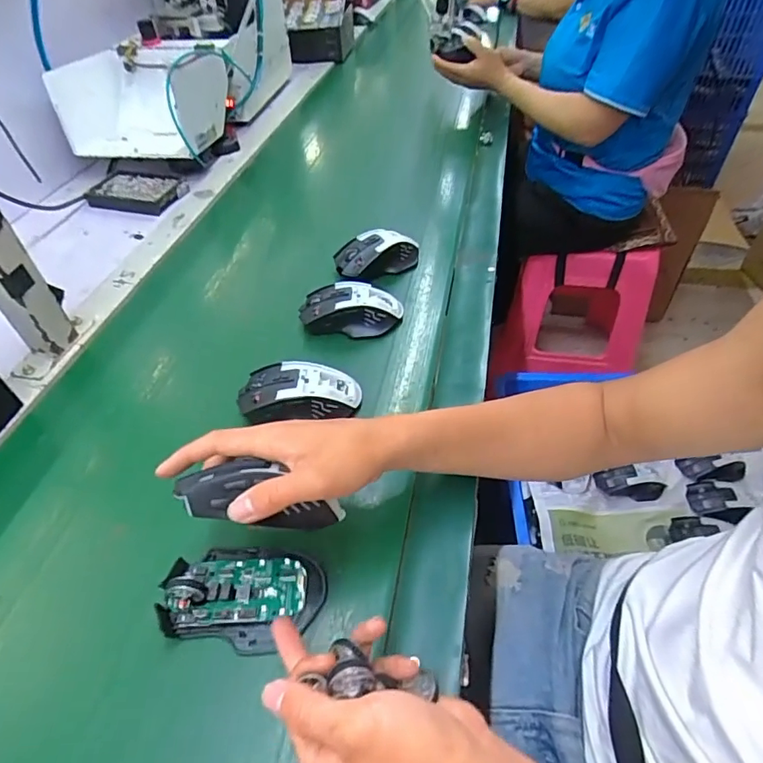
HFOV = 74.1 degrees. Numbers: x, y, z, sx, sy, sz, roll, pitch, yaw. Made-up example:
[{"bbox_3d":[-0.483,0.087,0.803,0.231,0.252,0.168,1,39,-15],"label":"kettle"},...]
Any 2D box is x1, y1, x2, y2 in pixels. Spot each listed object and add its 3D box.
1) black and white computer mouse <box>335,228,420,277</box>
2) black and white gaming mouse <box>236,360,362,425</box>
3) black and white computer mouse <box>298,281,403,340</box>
[{"bbox_3d":[-0.003,-0.166,0.654,0.109,0.035,0.056,-21,50,-17],"label":"black and white computer mouse"},{"bbox_3d":[-0.080,0.009,0.497,0.119,0.033,0.060,-3,47,0],"label":"black and white gaming mouse"},{"bbox_3d":[-0.035,-0.084,0.580,0.114,0.033,0.063,-3,47,0],"label":"black and white computer mouse"}]

